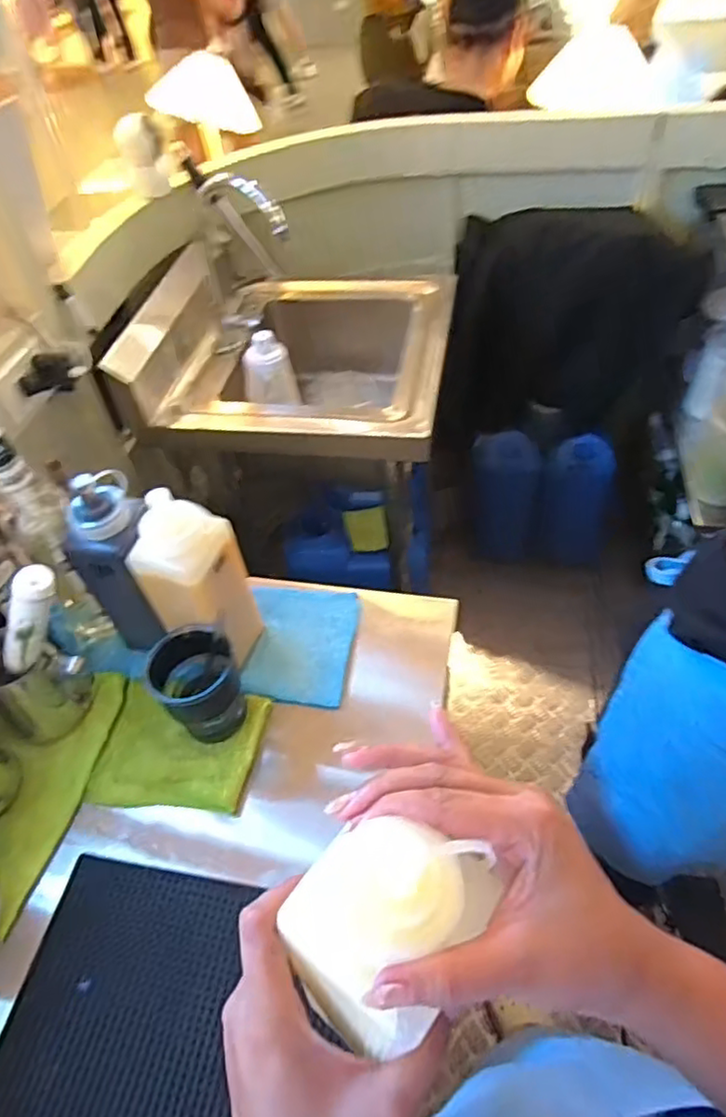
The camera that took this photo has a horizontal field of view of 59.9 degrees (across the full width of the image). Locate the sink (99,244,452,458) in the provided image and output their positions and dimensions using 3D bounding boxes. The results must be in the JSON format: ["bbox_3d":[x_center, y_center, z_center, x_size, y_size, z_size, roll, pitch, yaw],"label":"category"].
[{"bbox_3d":[-0.108,-0.381,1.189,0.525,0.309,0.526,5,51,10],"label":"sink"}]

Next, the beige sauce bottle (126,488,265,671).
[{"bbox_3d":[-0.172,0.031,0.648,0.094,0.214,0.080,3,51,8],"label":"beige sauce bottle"}]

